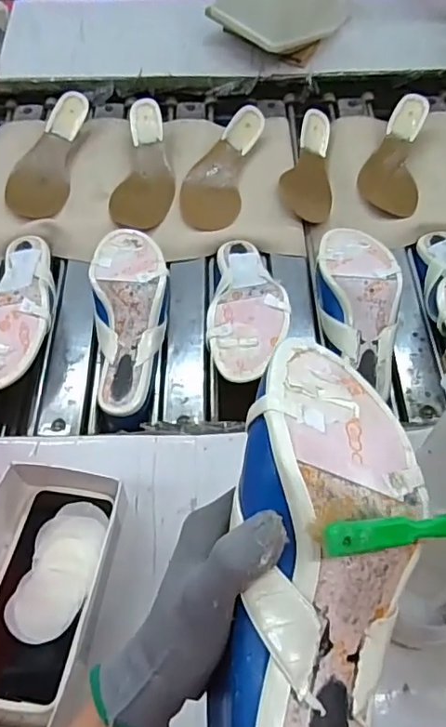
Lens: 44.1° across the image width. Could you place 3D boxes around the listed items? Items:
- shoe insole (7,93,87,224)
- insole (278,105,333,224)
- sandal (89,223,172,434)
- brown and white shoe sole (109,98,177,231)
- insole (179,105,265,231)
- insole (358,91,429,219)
[{"bbox_3d":[-0.251,-0.302,0.804,0.076,0.023,0.210,11,72,5],"label":"shoe insole"},{"bbox_3d":[0.130,-0.293,0.808,0.081,0.019,0.215,23,58,-22],"label":"insole"},{"bbox_3d":[-0.105,-0.045,0.622,0.083,0.058,0.239,-2,74,-3],"label":"sandal"},{"bbox_3d":[-0.109,-0.286,0.784,0.086,0.041,0.227,4,58,1],"label":"brown and white shoe sole"},{"bbox_3d":[-0.004,-0.283,0.785,0.085,0.036,0.225,13,59,6],"label":"insole"},{"bbox_3d":[0.255,-0.306,0.796,0.087,0.036,0.228,18,60,9],"label":"insole"}]

